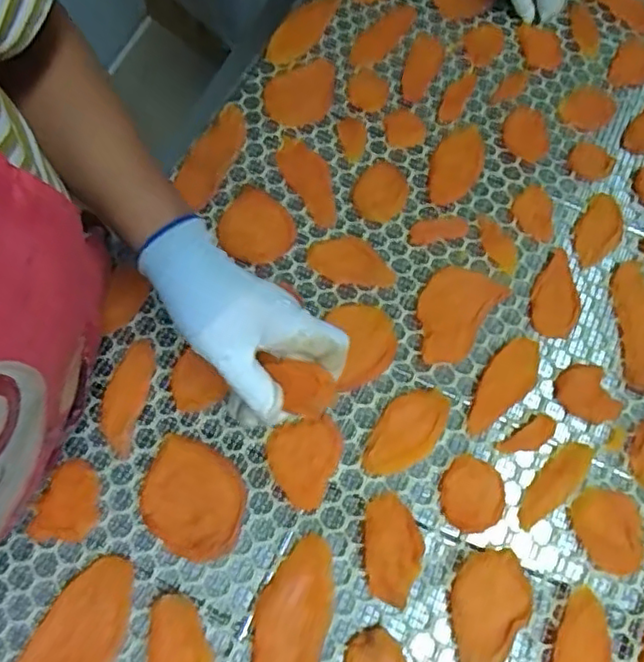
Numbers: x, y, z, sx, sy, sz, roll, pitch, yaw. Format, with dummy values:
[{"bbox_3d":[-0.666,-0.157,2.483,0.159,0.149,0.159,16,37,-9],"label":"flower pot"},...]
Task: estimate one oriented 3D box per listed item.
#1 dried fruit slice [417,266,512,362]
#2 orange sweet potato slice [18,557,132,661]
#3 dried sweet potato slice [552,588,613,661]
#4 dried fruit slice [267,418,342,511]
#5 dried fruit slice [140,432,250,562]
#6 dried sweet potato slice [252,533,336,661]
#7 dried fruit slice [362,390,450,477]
[{"bbox_3d":[0.115,-0.016,0.559,0.062,0.008,0.101,34,70,13],"label":"dried fruit slice"},{"bbox_3d":[-0.176,0.221,0.451,0.059,0.004,0.112,26,69,10],"label":"orange sweet potato slice"},{"bbox_3d":[0.185,0.236,0.448,0.037,0.015,0.094,13,67,5],"label":"dried sweet potato slice"},{"bbox_3d":[-0.012,0.106,0.500,0.058,0.014,0.068,-11,67,-5],"label":"dried fruit slice"},{"bbox_3d":[-0.100,0.130,0.490,0.086,0.011,0.081,0,66,0],"label":"dried fruit slice"},{"bbox_3d":[-0.021,0.208,0.453,0.051,0.010,0.114,17,67,7],"label":"dried sweet potato slice"},{"bbox_3d":[0.070,0.083,0.515,0.045,0.010,0.089,36,71,14],"label":"dried fruit slice"}]

